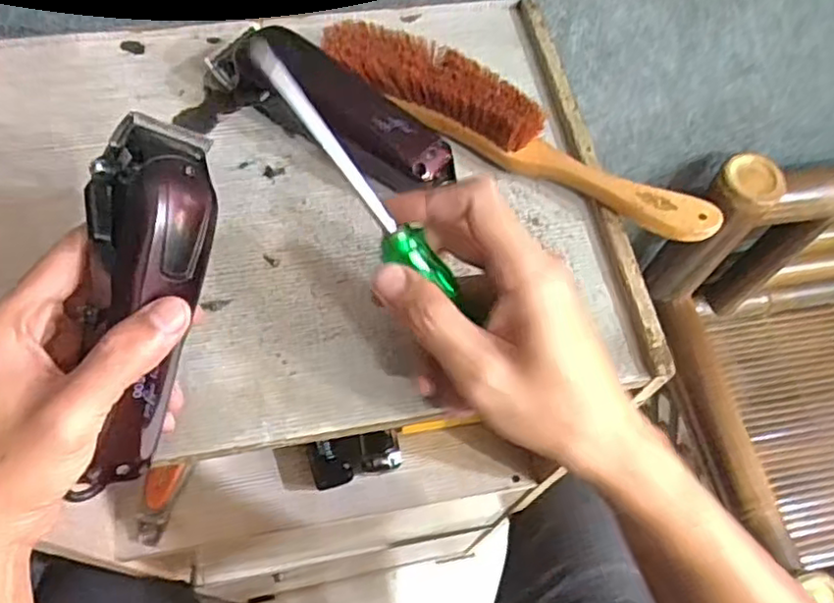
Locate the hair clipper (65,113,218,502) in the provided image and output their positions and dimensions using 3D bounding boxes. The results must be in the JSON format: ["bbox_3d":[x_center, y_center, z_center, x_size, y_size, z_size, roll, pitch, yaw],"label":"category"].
[{"bbox_3d":[-0.124,0.002,0.301,0.047,0.040,0.165,7,92,1],"label":"hair clipper"}]

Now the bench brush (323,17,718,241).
[{"bbox_3d":[0.061,-0.108,0.410,0.261,0.044,0.054,25,63,10],"label":"bench brush"}]

